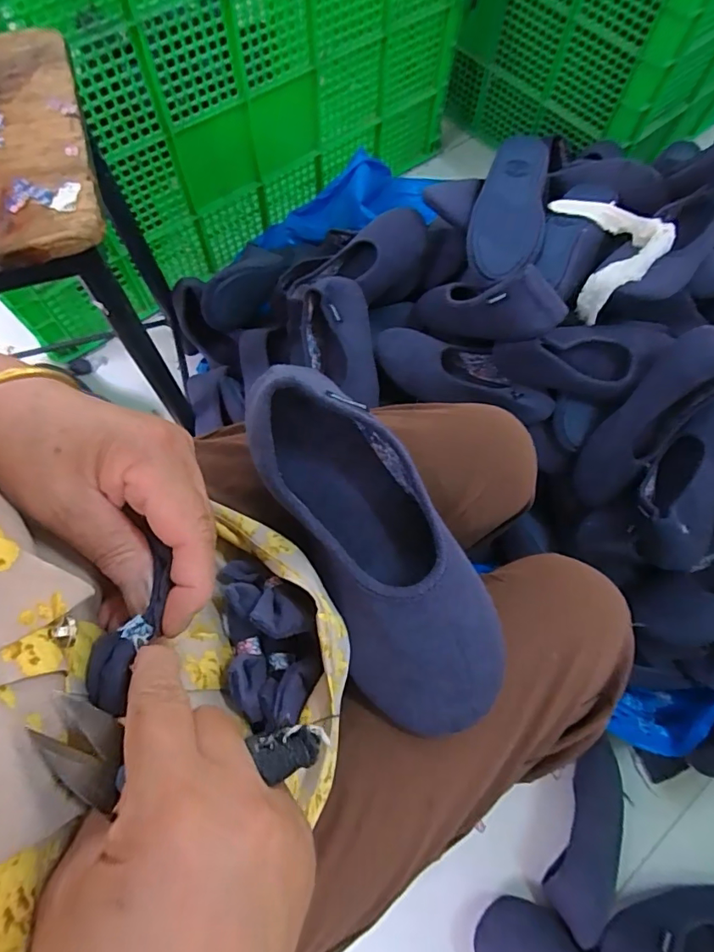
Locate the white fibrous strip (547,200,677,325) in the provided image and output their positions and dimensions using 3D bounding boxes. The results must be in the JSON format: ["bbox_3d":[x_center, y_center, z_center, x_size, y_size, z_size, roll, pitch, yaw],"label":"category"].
[{"bbox_3d":[0.335,-0.313,0.667,0.096,0.092,0.181,-10,69,-5],"label":"white fibrous strip"}]

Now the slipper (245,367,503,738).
[{"bbox_3d":[0.008,0.032,0.298,0.091,0.071,0.244,-26,72,-11],"label":"slipper"}]

